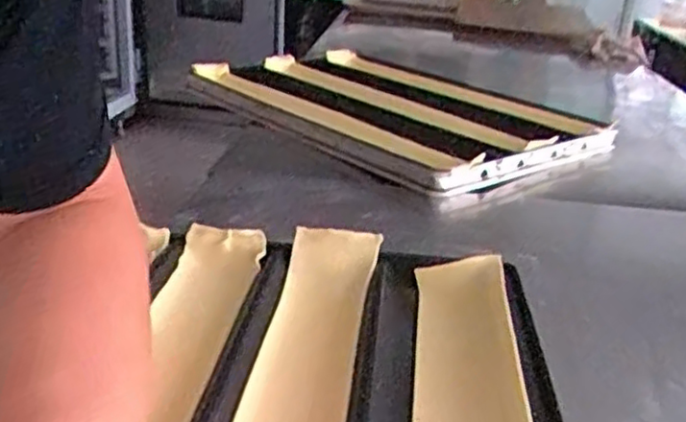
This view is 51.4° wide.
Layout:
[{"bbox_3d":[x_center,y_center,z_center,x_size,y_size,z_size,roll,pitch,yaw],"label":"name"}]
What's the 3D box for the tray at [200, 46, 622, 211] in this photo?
[{"bbox_3d":[0.062,-0.159,1.094,0.377,0.060,0.586,-16,30,-39],"label":"tray"}]

